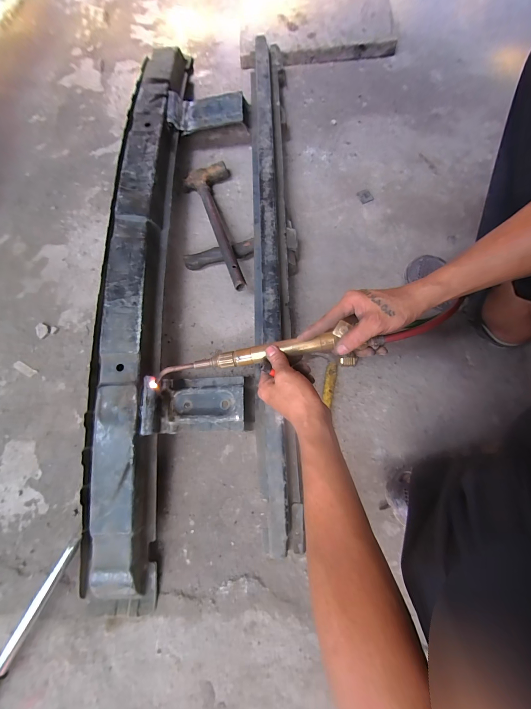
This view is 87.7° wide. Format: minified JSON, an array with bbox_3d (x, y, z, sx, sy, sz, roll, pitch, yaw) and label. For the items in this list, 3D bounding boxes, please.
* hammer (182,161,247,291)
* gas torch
[{"bbox_3d":[-0.112,-0.300,0.632,0.112,0.062,0.369,-14,75,-2],"label":"hammer"},{"bbox_3d":[-0.028,0.009,0.411,0.298,0.039,0.049,-9,75,12],"label":"gas torch"}]

